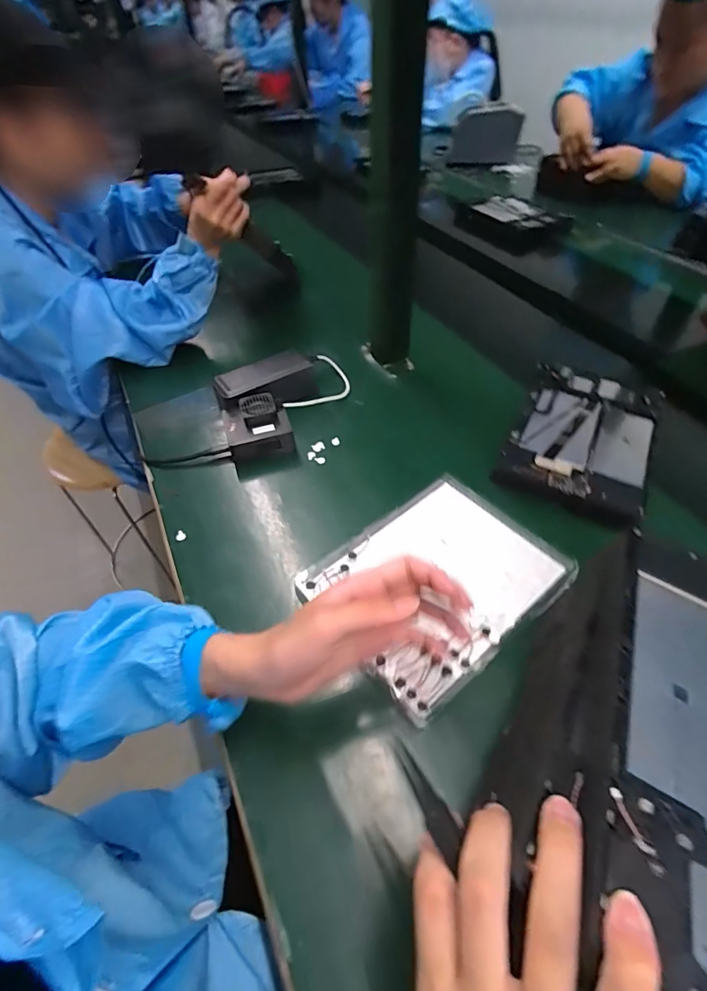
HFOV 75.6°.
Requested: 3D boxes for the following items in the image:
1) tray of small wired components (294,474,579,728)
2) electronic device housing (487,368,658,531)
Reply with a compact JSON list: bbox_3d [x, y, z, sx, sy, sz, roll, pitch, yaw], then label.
[{"bbox_3d":[0.081,0.074,0.431,0.216,0.011,0.168,-32,54,-25],"label":"tray of small wired components"},{"bbox_3d":[0.270,-0.069,0.537,0.145,0.028,0.251,21,51,21],"label":"electronic device housing"}]

